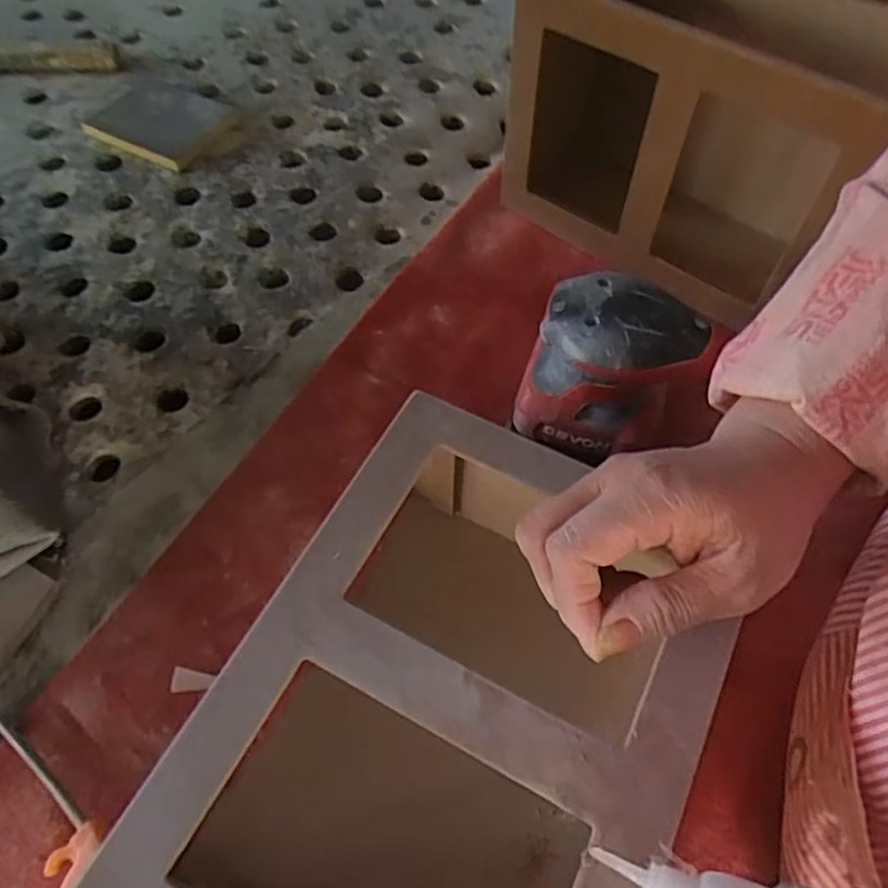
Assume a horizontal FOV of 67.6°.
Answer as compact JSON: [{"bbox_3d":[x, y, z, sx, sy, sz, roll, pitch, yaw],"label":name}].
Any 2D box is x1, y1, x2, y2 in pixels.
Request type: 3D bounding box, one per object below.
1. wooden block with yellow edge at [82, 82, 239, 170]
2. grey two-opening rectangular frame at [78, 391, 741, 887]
[{"bbox_3d":[-0.296,-0.340,0.692,0.143,0.017,0.106,28,64,17],"label":"wooden block with yellow edge"},{"bbox_3d":[0.007,0.145,0.340,0.192,0.133,0.267,25,63,15],"label":"grey two-opening rectangular frame"}]

